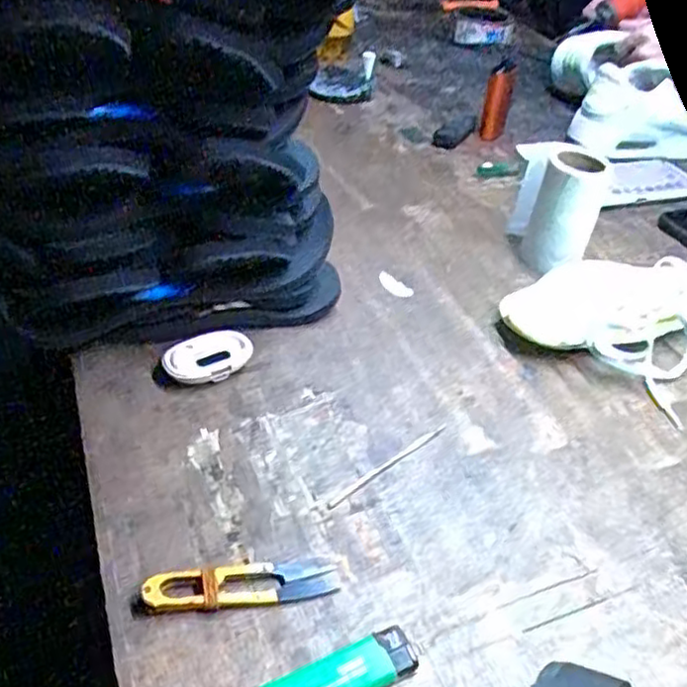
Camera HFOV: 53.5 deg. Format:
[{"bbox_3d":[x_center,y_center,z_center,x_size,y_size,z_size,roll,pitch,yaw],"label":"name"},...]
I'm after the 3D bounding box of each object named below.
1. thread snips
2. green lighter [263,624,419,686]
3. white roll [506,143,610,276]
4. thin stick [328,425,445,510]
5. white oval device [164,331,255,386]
[{"bbox_3d":[-0.053,0.128,0.364,0.101,0.013,0.025,-4,41,-10],"label":"thread snips"},{"bbox_3d":[-0.003,0.162,0.328,0.078,0.013,0.024,-16,44,-22],"label":"green lighter"},{"bbox_3d":[0.193,-0.122,0.621,0.047,0.102,0.088,-13,43,-20],"label":"white roll"},{"bbox_3d":[0.030,0.077,0.444,0.104,0.004,0.006,-28,50,-32],"label":"thin stick"},{"bbox_3d":[-0.098,0.012,0.495,0.063,0.020,0.035,-22,47,-28],"label":"white oval device"}]

